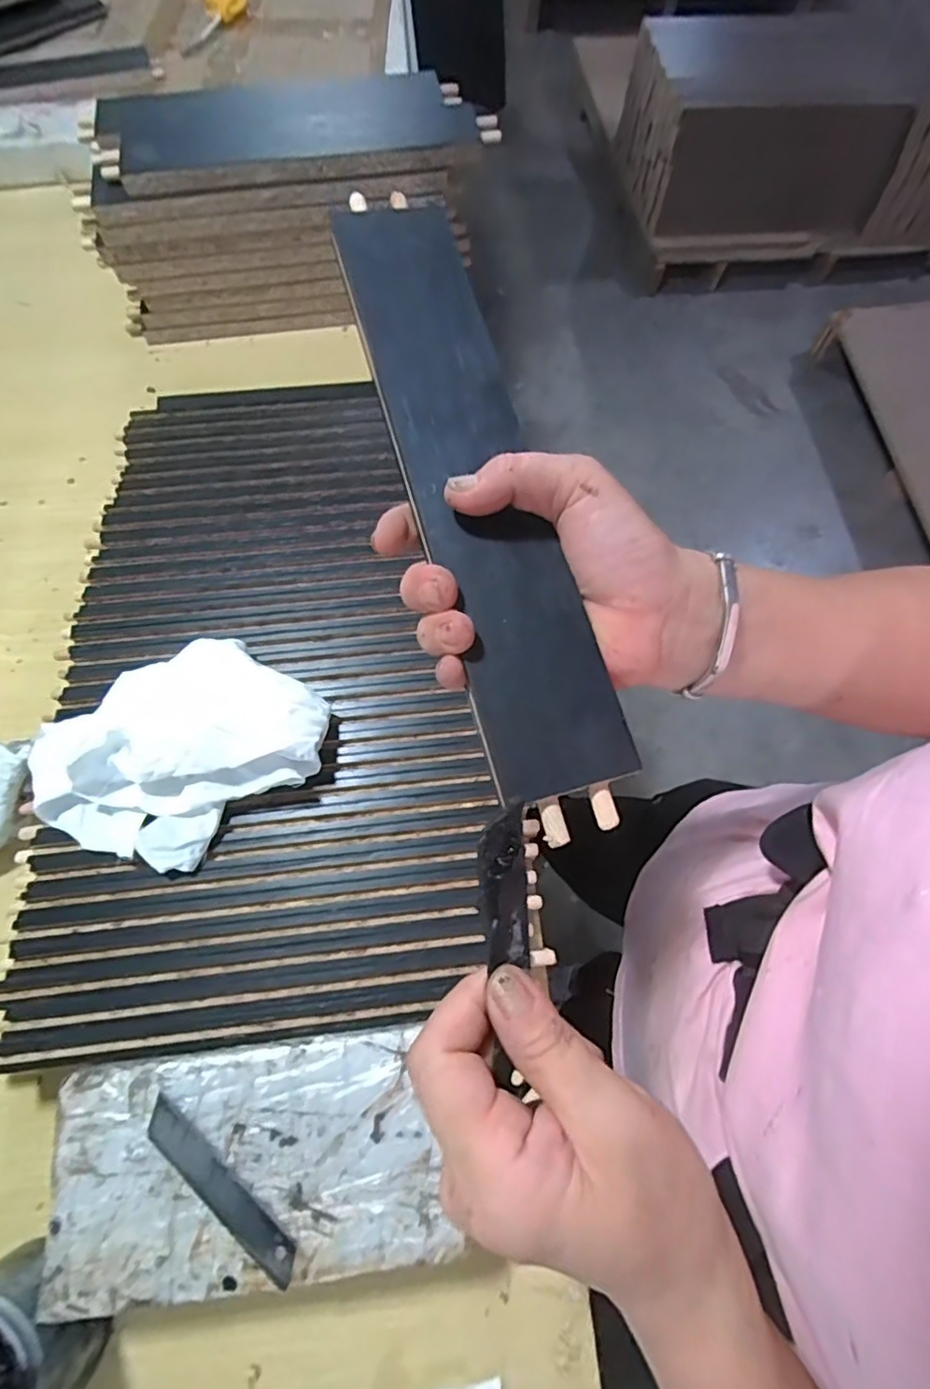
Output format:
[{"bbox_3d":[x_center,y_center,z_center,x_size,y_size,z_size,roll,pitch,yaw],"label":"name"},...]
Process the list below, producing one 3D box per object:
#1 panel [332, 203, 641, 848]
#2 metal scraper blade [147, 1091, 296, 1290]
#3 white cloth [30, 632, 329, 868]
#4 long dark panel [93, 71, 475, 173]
[{"bbox_3d":[0.003,-0.089,0.253,0.055,0.011,0.293,-15,77,-8],"label":"panel"},{"bbox_3d":[-0.119,0.239,0.289,0.099,0.004,0.018,38,72,12],"label":"metal scraper blade"},{"bbox_3d":[-0.171,0.034,0.361,0.164,0.046,0.119,-37,74,-15],"label":"white cloth"},{"bbox_3d":[-0.147,-0.482,0.500,0.293,0.014,0.117,-11,69,-6],"label":"long dark panel"}]

